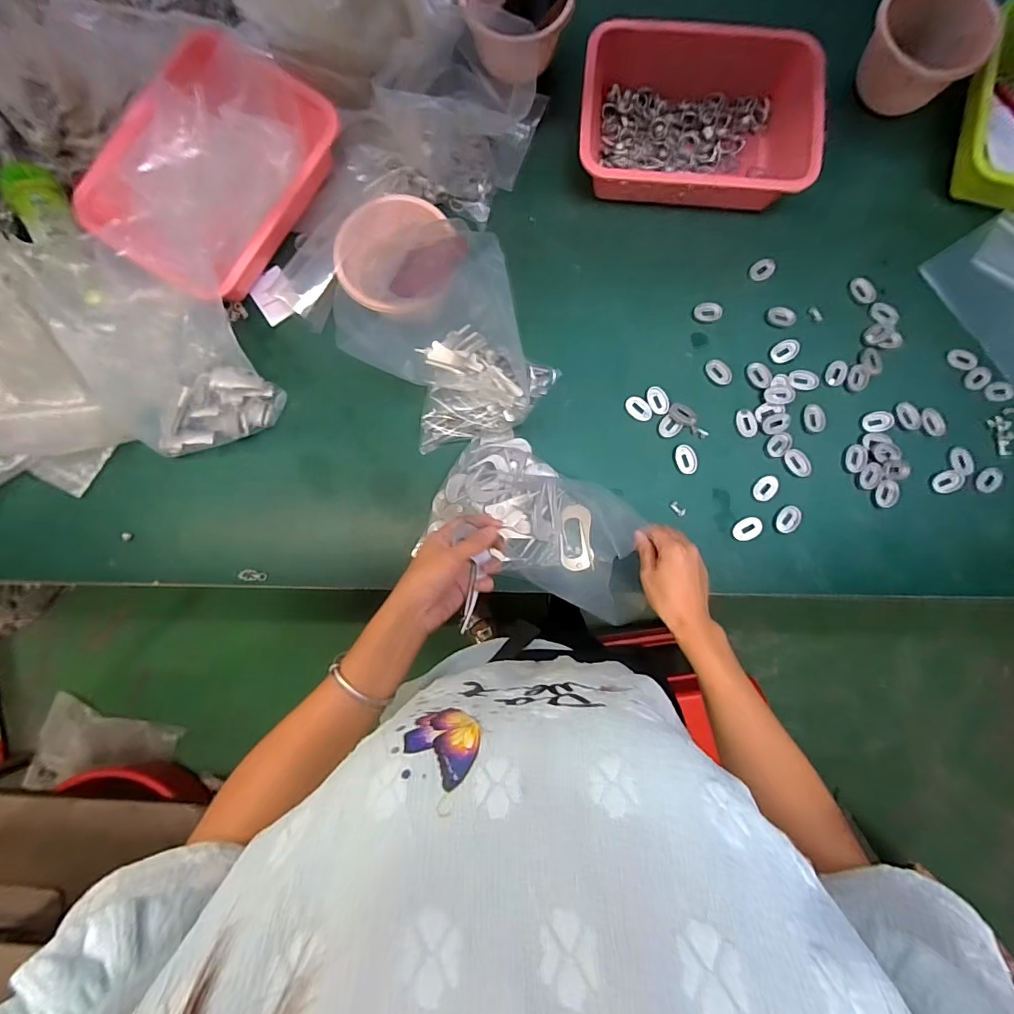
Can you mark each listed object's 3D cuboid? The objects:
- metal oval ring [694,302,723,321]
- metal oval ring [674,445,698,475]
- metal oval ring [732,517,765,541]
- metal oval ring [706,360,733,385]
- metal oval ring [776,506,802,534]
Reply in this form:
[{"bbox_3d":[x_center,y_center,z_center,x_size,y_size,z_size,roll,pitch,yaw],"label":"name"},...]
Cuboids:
[{"bbox_3d":[0.277,-0.269,0.647,0.036,0.004,0.024,-5,85,0],"label":"metal oval ring"},{"bbox_3d":[0.236,-0.063,0.619,0.027,0.004,0.039,-14,85,-1],"label":"metal oval ring"},{"bbox_3d":[0.312,0.029,0.610,0.038,0.007,0.026,-29,85,-3],"label":"metal oval ring"},{"bbox_3d":[0.287,-0.183,0.636,0.028,0.004,0.039,-36,86,-3],"label":"metal oval ring"},{"bbox_3d":[0.364,0.017,0.609,0.029,0.004,0.038,30,85,3],"label":"metal oval ring"}]

